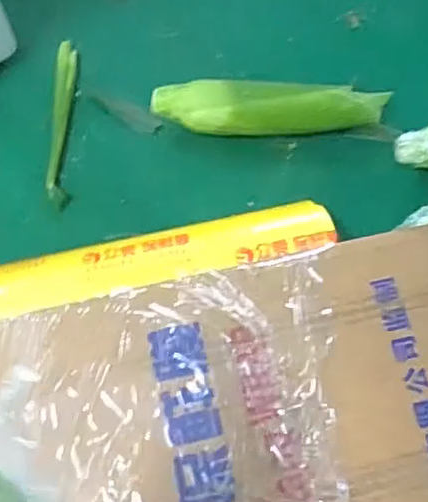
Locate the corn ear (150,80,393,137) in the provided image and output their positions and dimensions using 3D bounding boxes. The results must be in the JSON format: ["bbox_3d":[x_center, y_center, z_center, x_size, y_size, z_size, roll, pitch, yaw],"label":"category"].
[{"bbox_3d":[0.056,-0.146,0.661,0.240,0.055,0.047,2,67,1],"label":"corn ear"}]

